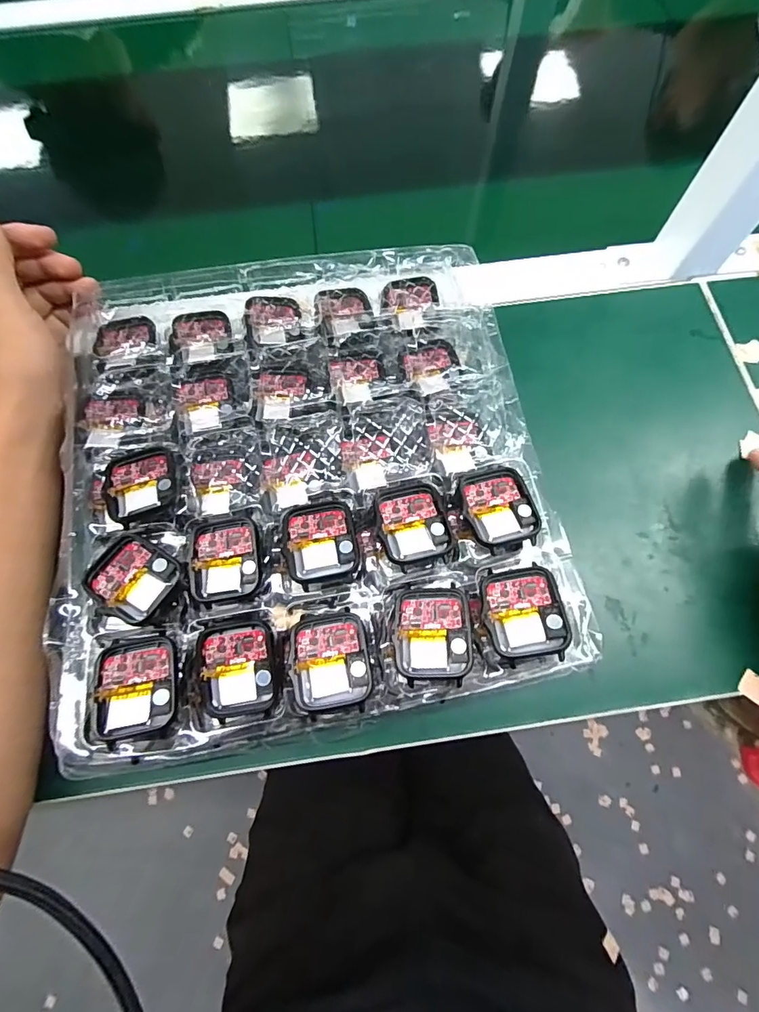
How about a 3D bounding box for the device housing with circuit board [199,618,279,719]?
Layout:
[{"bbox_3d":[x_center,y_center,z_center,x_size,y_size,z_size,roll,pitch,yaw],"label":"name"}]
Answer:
[{"bbox_3d":[-0.069,0.079,0.223,0.036,0.009,0.044,-9,71,-3],"label":"device housing with circuit board"}]

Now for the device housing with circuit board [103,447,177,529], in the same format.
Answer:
[{"bbox_3d":[-0.135,-0.012,0.258,0.036,0.009,0.046,-18,72,-6],"label":"device housing with circuit board"}]

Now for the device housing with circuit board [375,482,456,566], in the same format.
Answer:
[{"bbox_3d":[0.018,0.010,0.249,0.036,0.010,0.043,-12,71,-4],"label":"device housing with circuit board"}]

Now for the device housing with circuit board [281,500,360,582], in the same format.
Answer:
[{"bbox_3d":[-0.032,0.019,0.246,0.037,0.012,0.044,-11,71,-3],"label":"device housing with circuit board"}]

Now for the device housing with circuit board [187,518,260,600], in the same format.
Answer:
[{"bbox_3d":[-0.083,0.026,0.245,0.037,0.009,0.047,-9,71,-3],"label":"device housing with circuit board"}]

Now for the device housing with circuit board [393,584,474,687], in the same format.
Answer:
[{"bbox_3d":[0.026,0.063,0.226,0.037,0.009,0.046,1,71,1],"label":"device housing with circuit board"}]

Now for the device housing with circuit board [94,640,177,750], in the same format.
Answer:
[{"bbox_3d":[-0.116,0.086,0.220,0.036,0.011,0.044,-15,71,-5],"label":"device housing with circuit board"}]

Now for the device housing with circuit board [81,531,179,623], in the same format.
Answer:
[{"bbox_3d":[-0.129,0.038,0.238,0.042,0.008,0.037,25,73,9],"label":"device housing with circuit board"}]

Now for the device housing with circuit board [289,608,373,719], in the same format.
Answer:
[{"bbox_3d":[-0.024,0.077,0.227,0.037,0.016,0.046,-10,71,-3],"label":"device housing with circuit board"}]

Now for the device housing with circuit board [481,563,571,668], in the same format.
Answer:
[{"bbox_3d":[0.071,0.052,0.224,0.036,0.013,0.044,-5,71,-1],"label":"device housing with circuit board"}]

